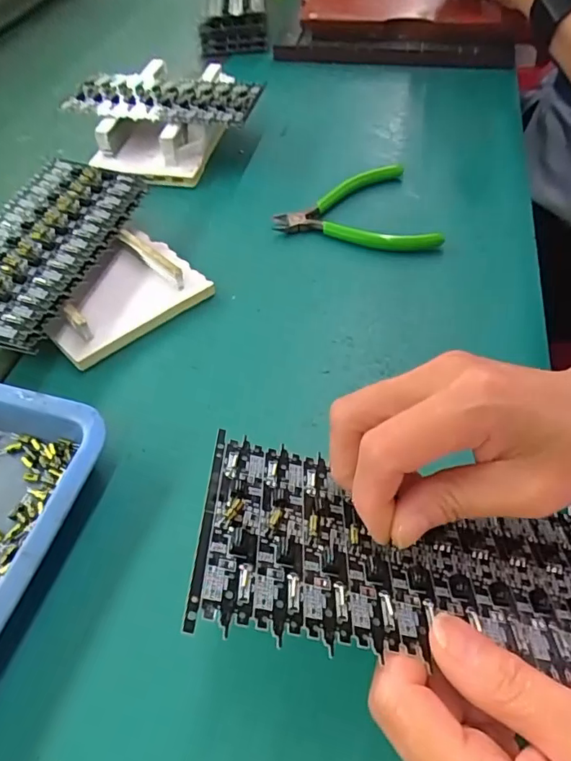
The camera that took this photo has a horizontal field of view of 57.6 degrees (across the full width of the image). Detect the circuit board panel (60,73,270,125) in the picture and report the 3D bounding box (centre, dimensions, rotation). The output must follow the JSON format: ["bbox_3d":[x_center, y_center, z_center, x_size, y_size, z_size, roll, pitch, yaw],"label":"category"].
[{"bbox_3d":[-0.104,-0.242,0.441,0.158,0.009,0.074,8,53,12],"label":"circuit board panel"}]

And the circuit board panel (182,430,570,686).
[{"bbox_3d":[0.051,0.064,0.188,0.163,0.004,0.073,14,36,-9],"label":"circuit board panel"}]

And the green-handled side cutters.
[{"bbox_3d":[0.048,-0.121,0.381,0.107,0.014,0.092,-13,52,-4],"label":"green-handled side cutters"}]

